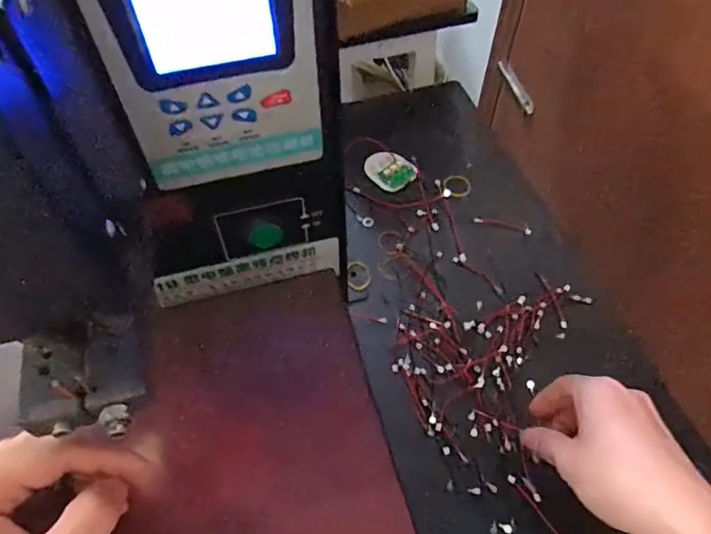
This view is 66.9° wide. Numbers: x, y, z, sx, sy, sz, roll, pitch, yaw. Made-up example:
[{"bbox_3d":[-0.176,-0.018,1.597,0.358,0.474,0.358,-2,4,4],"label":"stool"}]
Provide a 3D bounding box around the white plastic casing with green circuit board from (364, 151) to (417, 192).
[{"bbox_3d":[0.039,-0.112,0.624,0.057,0.010,0.047,38,63,24],"label":"white plastic casing with green circuit board"}]

